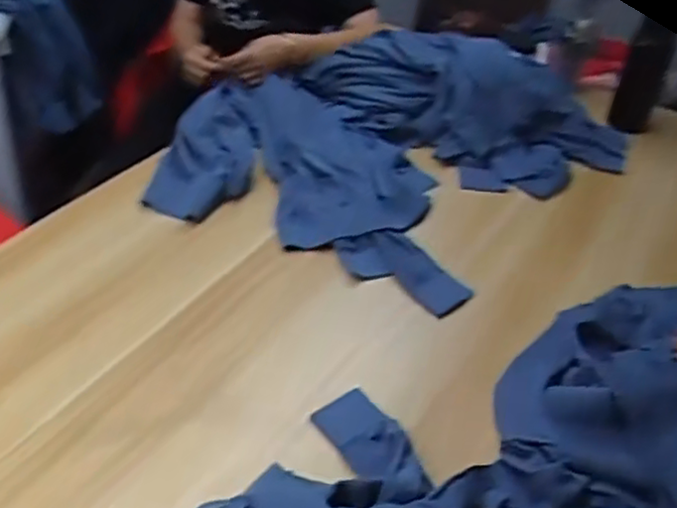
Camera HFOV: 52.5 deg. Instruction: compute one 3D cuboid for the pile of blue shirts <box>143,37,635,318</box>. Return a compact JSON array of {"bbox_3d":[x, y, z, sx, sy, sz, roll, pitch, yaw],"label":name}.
[{"bbox_3d":[0.122,-0.227,1.292,0.600,0.188,0.875,33,47,30],"label":"pile of blue shirts"}]

